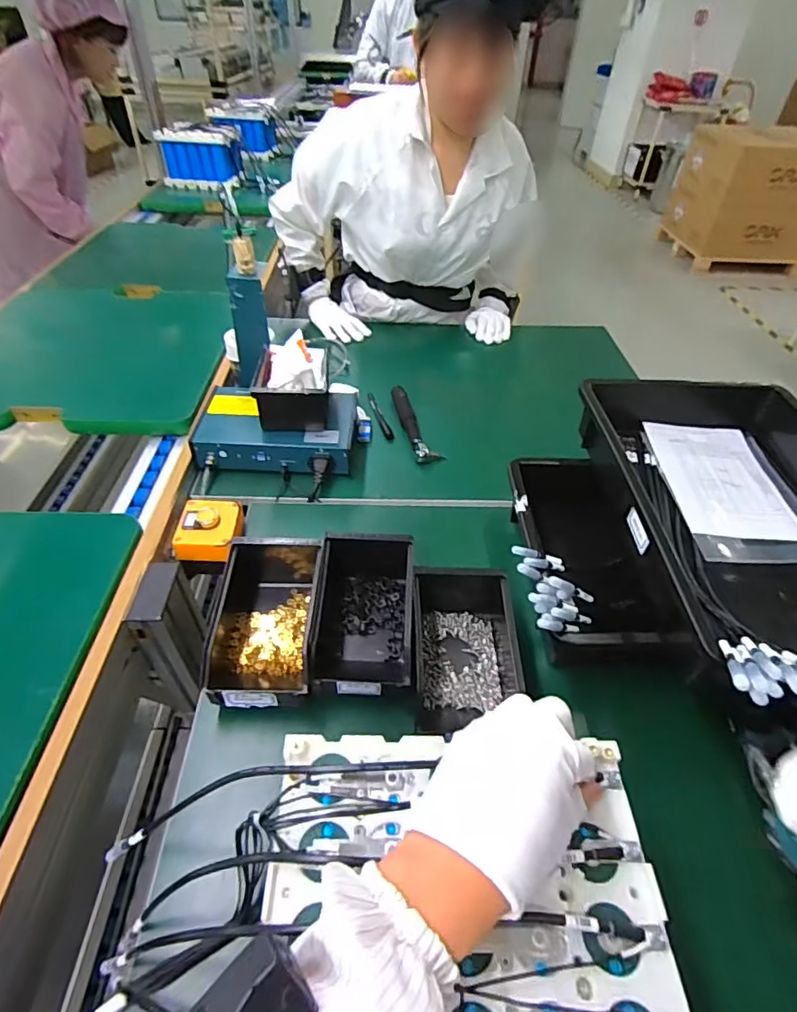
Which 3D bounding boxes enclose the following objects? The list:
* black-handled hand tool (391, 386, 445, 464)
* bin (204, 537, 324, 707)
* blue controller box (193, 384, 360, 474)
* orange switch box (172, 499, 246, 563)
[{"bbox_3d":[0.027,-0.143,0.878,0.043,0.022,0.192,-9,46,-12],"label":"black-handled hand tool"},{"bbox_3d":[-0.140,0.118,0.572,0.107,0.071,0.200,2,44,-1],"label":"bin"},{"bbox_3d":[-0.184,-0.121,0.810,0.227,0.062,0.163,3,44,0],"label":"blue controller box"},{"bbox_3d":[-0.243,0.030,0.661,0.068,0.047,0.085,3,44,0],"label":"orange switch box"}]

